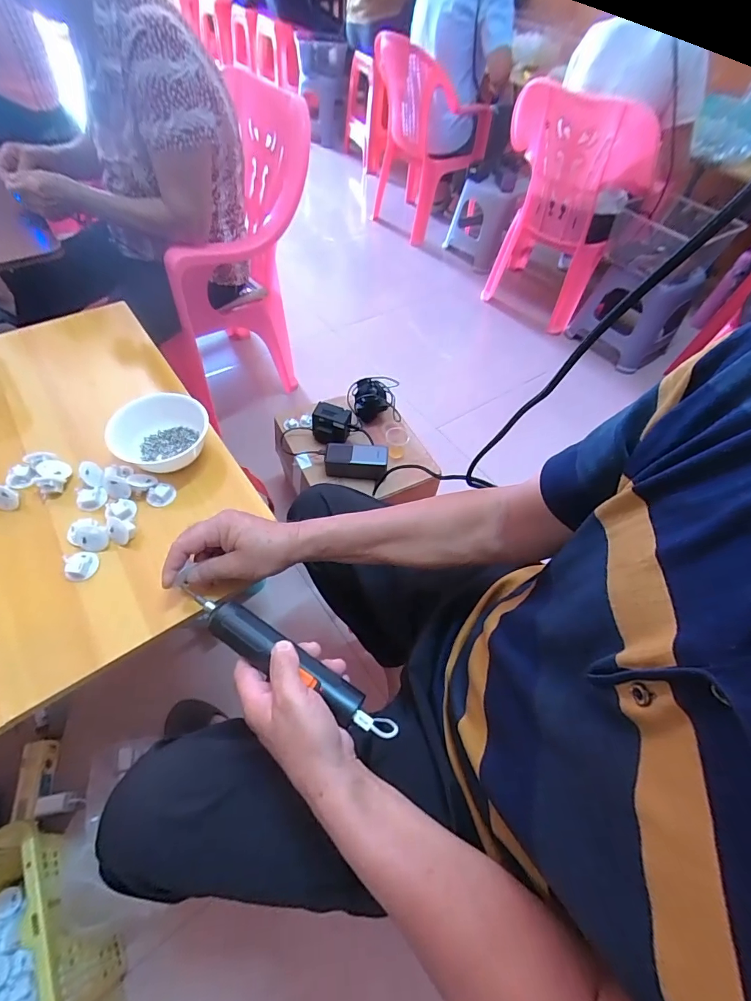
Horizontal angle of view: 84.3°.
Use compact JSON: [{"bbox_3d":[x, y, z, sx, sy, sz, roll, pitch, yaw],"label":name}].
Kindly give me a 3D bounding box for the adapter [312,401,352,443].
[{"bbox_3d":[-0.096,-0.165,0.907,0.081,0.078,0.052,14,56,4],"label":"adapter"}]

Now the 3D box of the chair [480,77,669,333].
[{"bbox_3d":[0.690,-1.039,1.495,0.479,0.629,0.504,28,58,14],"label":"chair"}]

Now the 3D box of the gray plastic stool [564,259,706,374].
[{"bbox_3d":[0.927,-0.690,1.495,0.237,0.314,0.286,-17,59,-16],"label":"gray plastic stool"}]

